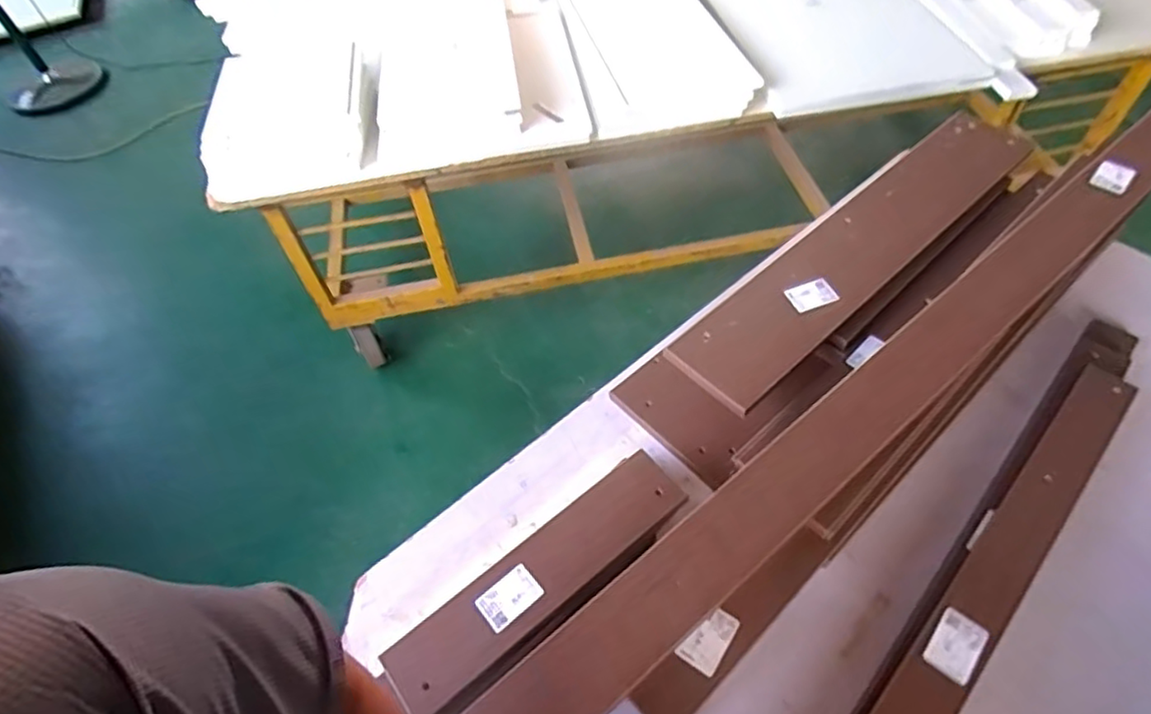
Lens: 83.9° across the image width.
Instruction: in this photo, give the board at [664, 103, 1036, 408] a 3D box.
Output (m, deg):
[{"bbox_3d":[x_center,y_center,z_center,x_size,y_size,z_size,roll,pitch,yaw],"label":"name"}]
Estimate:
[{"bbox_3d":[0.405,-0.163,0.904,0.671,0.036,0.141,-37,59,-20],"label":"board"}]

